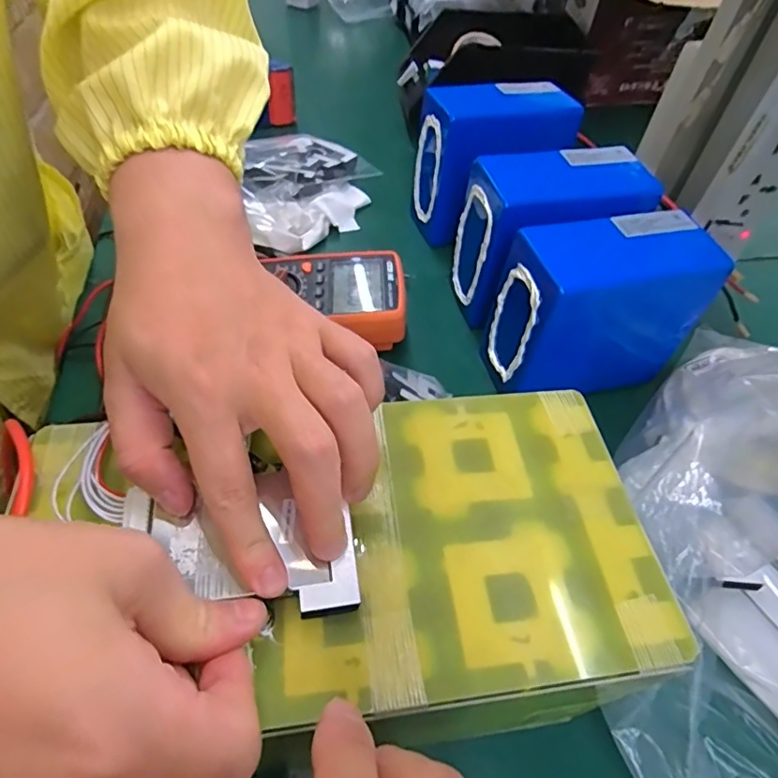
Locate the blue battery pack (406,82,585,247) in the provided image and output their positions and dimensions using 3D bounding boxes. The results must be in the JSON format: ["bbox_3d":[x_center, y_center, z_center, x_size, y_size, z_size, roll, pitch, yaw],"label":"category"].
[{"bbox_3d":[0.107,-0.241,0.579,0.147,0.141,0.086,-15,54,-16],"label":"blue battery pack"}]

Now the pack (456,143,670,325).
[{"bbox_3d":[0.146,-0.134,0.498,0.147,0.140,0.090,-9,53,-11],"label":"pack"}]

